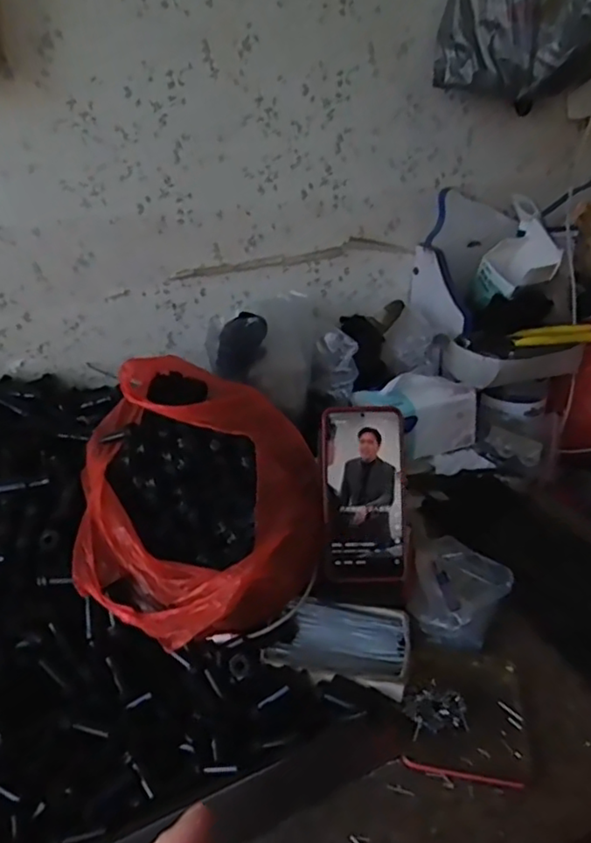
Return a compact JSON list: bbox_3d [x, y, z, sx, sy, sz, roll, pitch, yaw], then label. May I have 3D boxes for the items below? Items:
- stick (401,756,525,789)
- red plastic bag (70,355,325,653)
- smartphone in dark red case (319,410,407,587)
[{"bbox_3d":[0.128,0.271,0.494,0.092,0.006,0.008,5,29,11],"label":"stick"},{"bbox_3d":[-0.090,0.068,0.622,0.218,0.143,0.283,-4,28,-5],"label":"red plastic bag"},{"bbox_3d":[0.066,0.069,0.614,0.079,0.163,0.007,-2,-4,-1],"label":"smartphone in dark red case"}]

